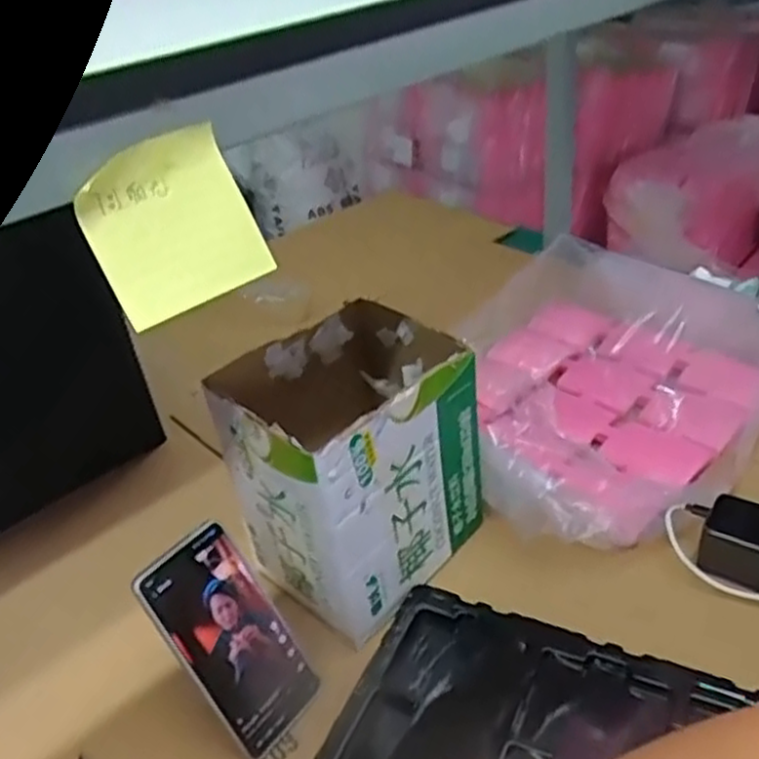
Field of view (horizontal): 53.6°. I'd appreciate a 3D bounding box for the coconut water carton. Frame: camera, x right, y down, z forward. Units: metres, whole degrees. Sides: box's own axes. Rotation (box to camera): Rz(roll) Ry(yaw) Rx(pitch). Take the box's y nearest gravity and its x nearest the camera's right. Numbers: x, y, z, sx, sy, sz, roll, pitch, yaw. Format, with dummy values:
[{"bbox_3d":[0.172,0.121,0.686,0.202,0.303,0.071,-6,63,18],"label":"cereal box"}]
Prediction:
[{"bbox_3d":[-0.022,0.067,0.648,0.158,0.194,0.190,22,43,35],"label":"coconut water carton"}]

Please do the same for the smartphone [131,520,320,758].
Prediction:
[{"bbox_3d":[-0.105,0.186,0.544,0.078,0.160,0.007,-39,17,-35],"label":"smartphone"}]

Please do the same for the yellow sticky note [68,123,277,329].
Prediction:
[{"bbox_3d":[-0.096,-0.071,0.347,0.074,0.074,0.007,-30,12,-26],"label":"yellow sticky note"}]

